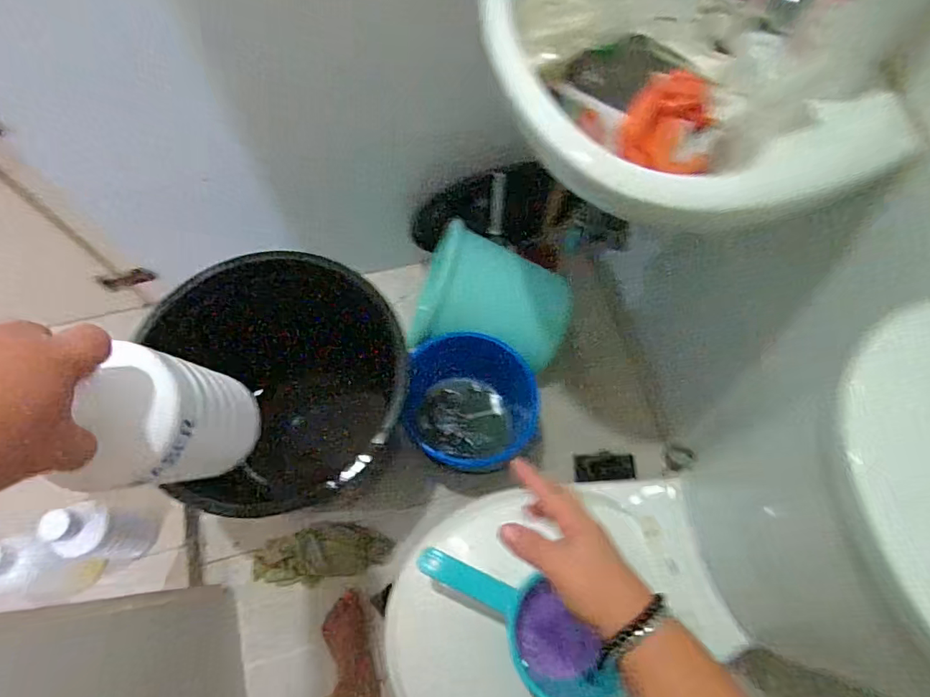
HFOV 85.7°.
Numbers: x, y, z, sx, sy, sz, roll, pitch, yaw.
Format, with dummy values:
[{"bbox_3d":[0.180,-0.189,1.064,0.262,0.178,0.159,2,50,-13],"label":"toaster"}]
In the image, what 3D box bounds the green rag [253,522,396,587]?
[{"bbox_3d":[-0.292,0.424,1.039,0.268,0.024,0.108,-12,69,-8],"label":"green rag"}]

